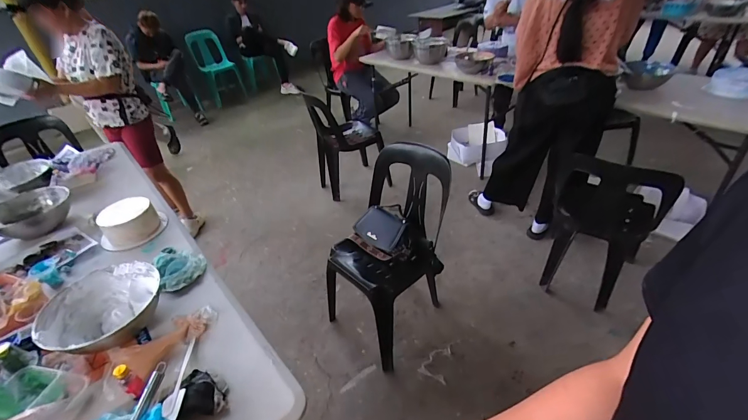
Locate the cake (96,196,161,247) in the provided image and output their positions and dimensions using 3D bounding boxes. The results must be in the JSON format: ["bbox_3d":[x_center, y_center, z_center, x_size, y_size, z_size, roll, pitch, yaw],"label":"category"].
[{"bbox_3d":[-0.756,0.039,1.113,0.153,0.098,0.128,-29,42,-30],"label":"cake"}]

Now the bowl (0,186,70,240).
[{"bbox_3d":[-1.156,0.007,1.212,0.211,0.088,0.211,-3,35,2],"label":"bowl"}]

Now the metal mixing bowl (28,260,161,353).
[{"bbox_3d":[-0.611,0.236,0.820,0.208,0.093,0.223,-3,35,2],"label":"metal mixing bowl"}]

